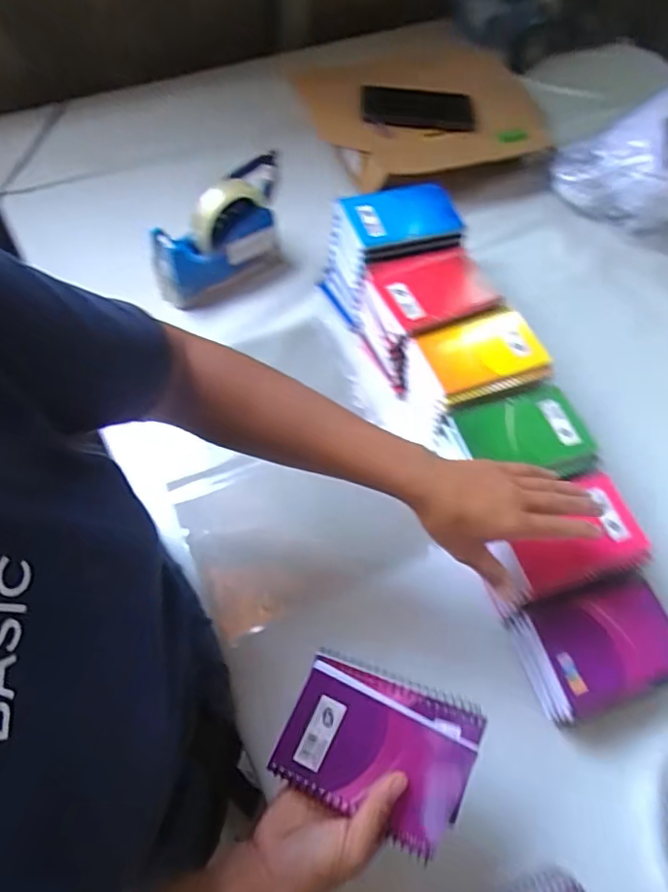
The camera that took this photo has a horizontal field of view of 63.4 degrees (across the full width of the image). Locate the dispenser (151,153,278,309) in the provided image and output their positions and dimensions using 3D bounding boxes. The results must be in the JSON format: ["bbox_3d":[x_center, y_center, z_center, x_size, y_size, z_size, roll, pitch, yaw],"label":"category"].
[{"bbox_3d":[-0.145,-0.258,0.662,0.162,0.105,0.054,-33,69,-19],"label":"dispenser"}]

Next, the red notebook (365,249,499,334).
[{"bbox_3d":[0.108,-0.181,0.600,0.122,0.014,0.102,-22,65,-14],"label":"red notebook"}]

